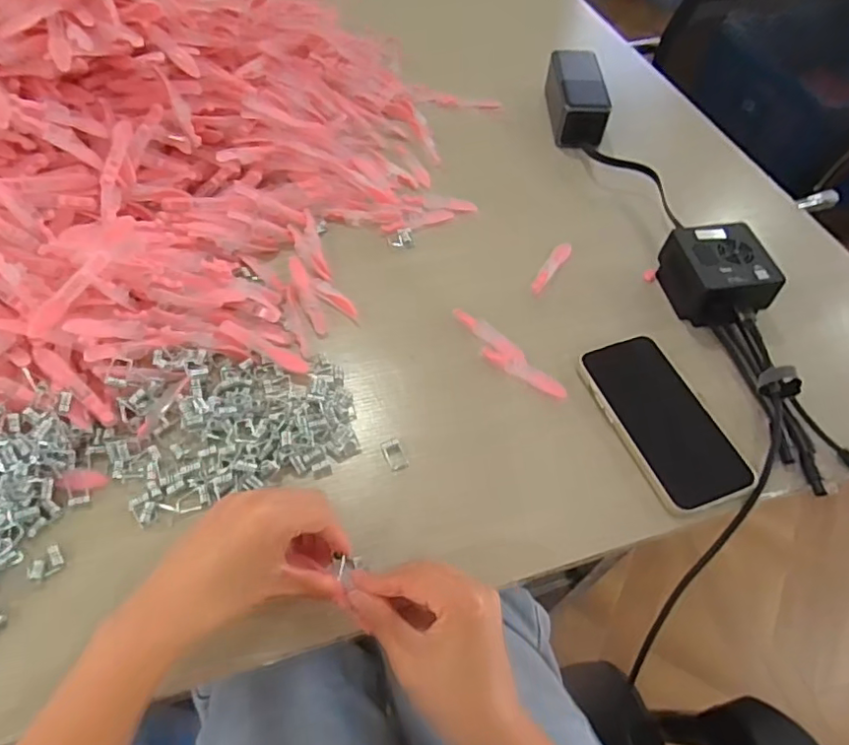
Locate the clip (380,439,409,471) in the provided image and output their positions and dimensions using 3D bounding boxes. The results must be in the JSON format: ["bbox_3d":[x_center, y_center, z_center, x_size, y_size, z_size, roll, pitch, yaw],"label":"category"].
[{"bbox_3d":[-0.022,0.060,0.416,0.014,0.004,0.025,-18,58,-14],"label":"clip"}]

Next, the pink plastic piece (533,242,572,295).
[{"bbox_3d":[0.121,-0.101,0.535,0.015,0.007,0.073,29,59,17],"label":"pink plastic piece"}]

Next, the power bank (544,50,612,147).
[{"bbox_3d":[0.176,-0.322,0.662,0.059,0.053,0.138,1,55,-2],"label":"power bank"}]

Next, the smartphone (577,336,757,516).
[{"bbox_3d":[0.183,0.034,0.427,0.079,0.011,0.140,-16,60,-11],"label":"smartphone"}]

